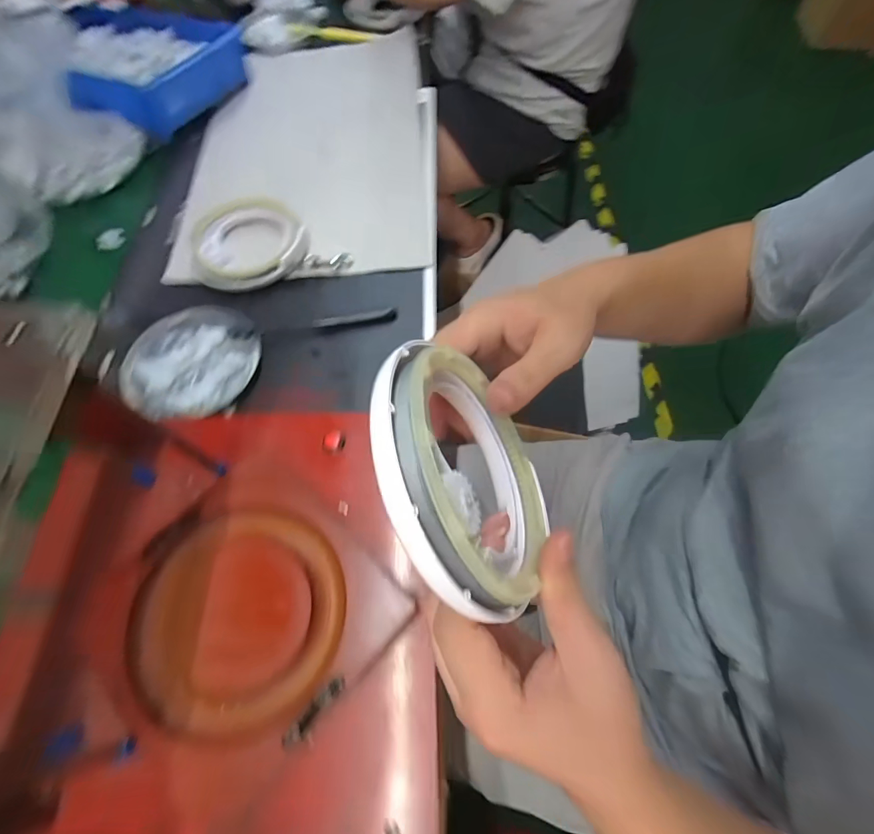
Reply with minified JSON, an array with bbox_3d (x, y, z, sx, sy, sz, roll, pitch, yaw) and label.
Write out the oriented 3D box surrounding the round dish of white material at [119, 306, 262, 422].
[{"bbox_3d":[-0.250,-0.057,0.429,0.121,0.015,0.133,-1,64,2],"label":"round dish of white material"}]

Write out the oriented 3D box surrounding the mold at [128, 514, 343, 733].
[{"bbox_3d":[-0.125,0.126,0.272,0.126,0.024,0.121,-1,64,2],"label":"mold"}]

